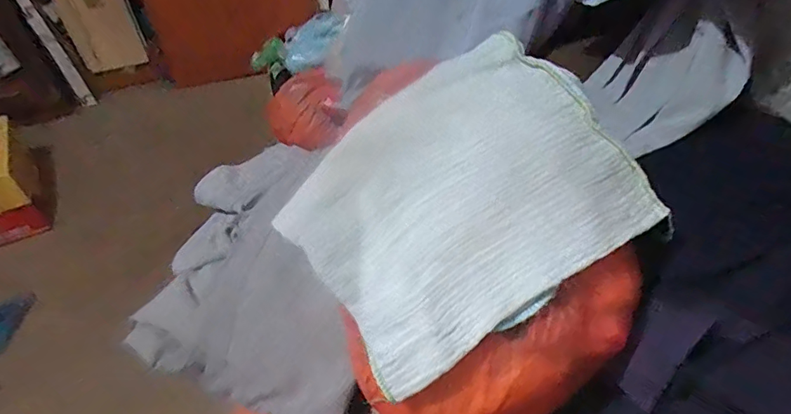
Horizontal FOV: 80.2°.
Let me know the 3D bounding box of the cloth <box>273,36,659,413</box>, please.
[{"bbox_3d":[0.048,-0.009,0.327,0.230,0.040,0.178,-37,74,-10],"label":"cloth"}]

